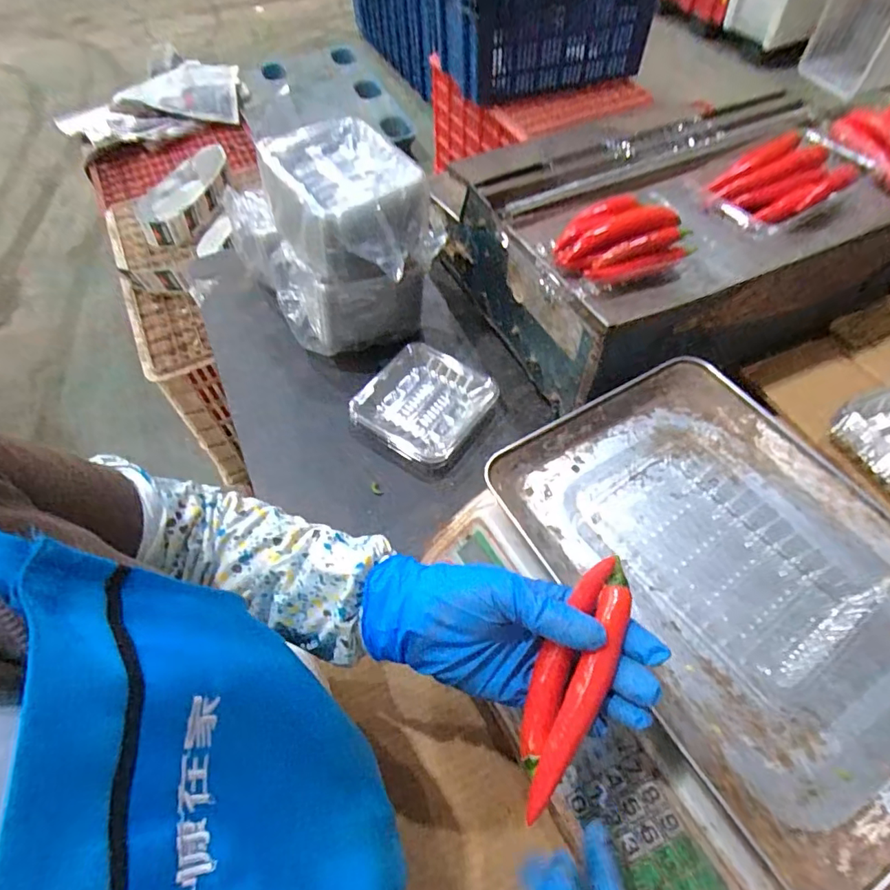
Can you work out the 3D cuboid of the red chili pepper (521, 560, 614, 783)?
[{"bbox_3d":[0.066,0.120,0.294,0.019,0.017,0.121,23,87,17],"label":"red chili pepper"}]

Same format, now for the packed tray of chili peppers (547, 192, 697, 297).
[{"bbox_3d":[0.162,-0.197,0.496,0.131,0.037,0.104,-18,57,-9],"label":"packed tray of chili peppers"}]

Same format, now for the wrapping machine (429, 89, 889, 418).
[{"bbox_3d":[0.282,-0.264,0.620,0.470,0.182,0.308,-22,58,-10],"label":"wrapping machine"}]

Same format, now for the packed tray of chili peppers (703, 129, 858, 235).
[{"bbox_3d":[0.350,-0.276,0.538,0.131,0.031,0.092,-31,60,-17],"label":"packed tray of chili peppers"}]

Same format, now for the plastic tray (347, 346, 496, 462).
[{"bbox_3d":[-0.023,-0.050,0.615,0.136,0.032,0.142,33,65,23],"label":"plastic tray"}]

